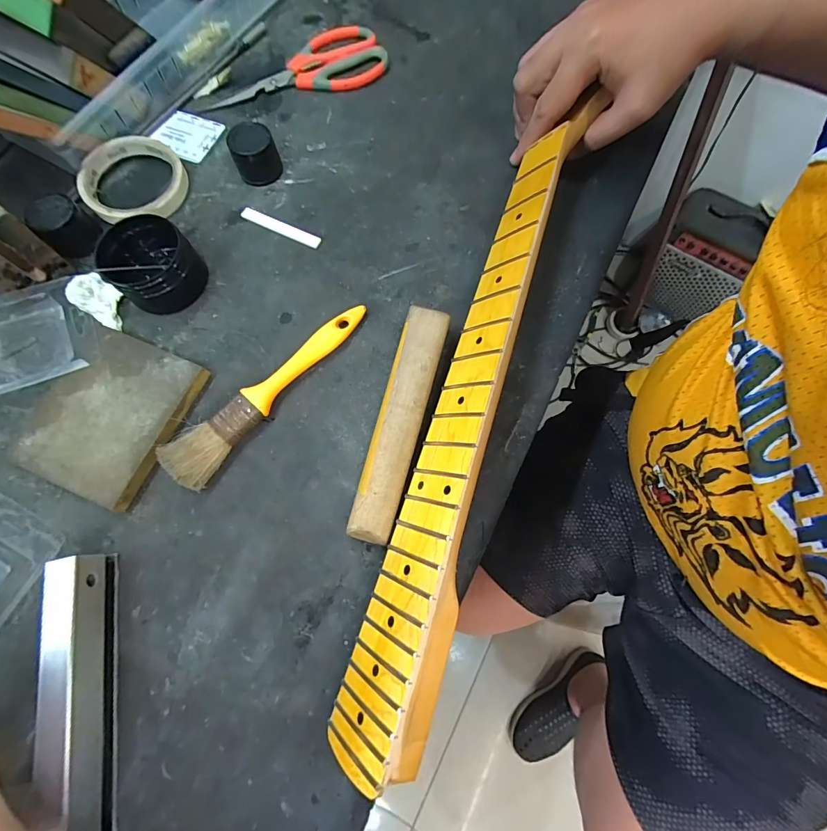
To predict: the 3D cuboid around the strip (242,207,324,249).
[{"bbox_3d":[-0.122,-0.174,0.362,0.080,0.004,0.012,22,74,8],"label":"strip"}]

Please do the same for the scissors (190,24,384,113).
[{"bbox_3d":[-0.124,-0.361,0.420,0.191,0.017,0.086,-29,74,-8],"label":"scissors"}]

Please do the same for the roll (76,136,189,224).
[{"bbox_3d":[-0.264,-0.223,0.373,0.091,0.018,0.092,0,72,1],"label":"roll"}]

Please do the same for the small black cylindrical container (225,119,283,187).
[{"bbox_3d":[-0.151,-0.248,0.370,0.041,0.032,0.044,0,72,1],"label":"small black cylindrical container"}]

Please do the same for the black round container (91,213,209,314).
[{"bbox_3d":[-0.216,-0.126,0.327,0.062,0.039,0.067,0,72,1],"label":"black round container"}]

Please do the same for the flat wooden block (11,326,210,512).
[{"bbox_3d":[-0.231,-0.002,0.304,0.106,0.014,0.119,22,74,8],"label":"flat wooden block"}]

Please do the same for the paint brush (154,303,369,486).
[{"bbox_3d":[-0.110,-0.023,0.309,0.039,0.018,0.187,41,77,12],"label":"paint brush"}]

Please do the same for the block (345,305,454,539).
[{"bbox_3d":[-0.009,0.003,0.297,0.031,0.029,0.176,13,73,5],"label":"block"}]

